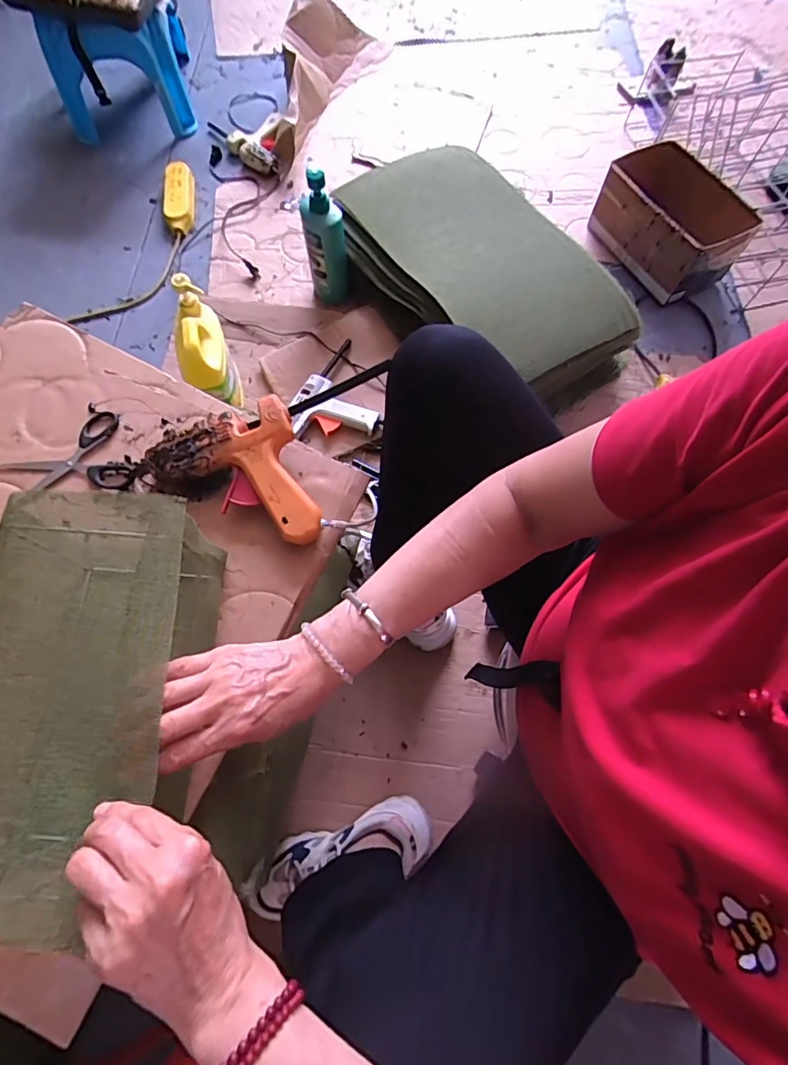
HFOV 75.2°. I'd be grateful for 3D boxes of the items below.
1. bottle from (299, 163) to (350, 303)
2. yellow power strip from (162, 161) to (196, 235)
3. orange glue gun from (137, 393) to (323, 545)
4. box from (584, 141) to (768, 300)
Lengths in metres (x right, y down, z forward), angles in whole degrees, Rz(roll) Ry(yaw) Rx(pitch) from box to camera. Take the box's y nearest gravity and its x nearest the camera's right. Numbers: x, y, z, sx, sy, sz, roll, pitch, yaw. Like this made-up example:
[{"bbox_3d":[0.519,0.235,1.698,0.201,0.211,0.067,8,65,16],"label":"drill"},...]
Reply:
[{"bbox_3d":[-0.129,-0.544,0.971,0.075,0.246,0.064,-9,70,-5],"label":"bottle"},{"bbox_3d":[-0.490,-0.767,1.161,0.066,0.042,0.203,-7,70,-4],"label":"yellow power strip"},{"bbox_3d":[-0.172,-0.045,0.536,0.164,0.056,0.152,-19,71,-8],"label":"orange glue gun"},{"bbox_3d":[0.577,-0.652,1.089,0.175,0.156,0.303,-39,75,-14],"label":"box"}]

